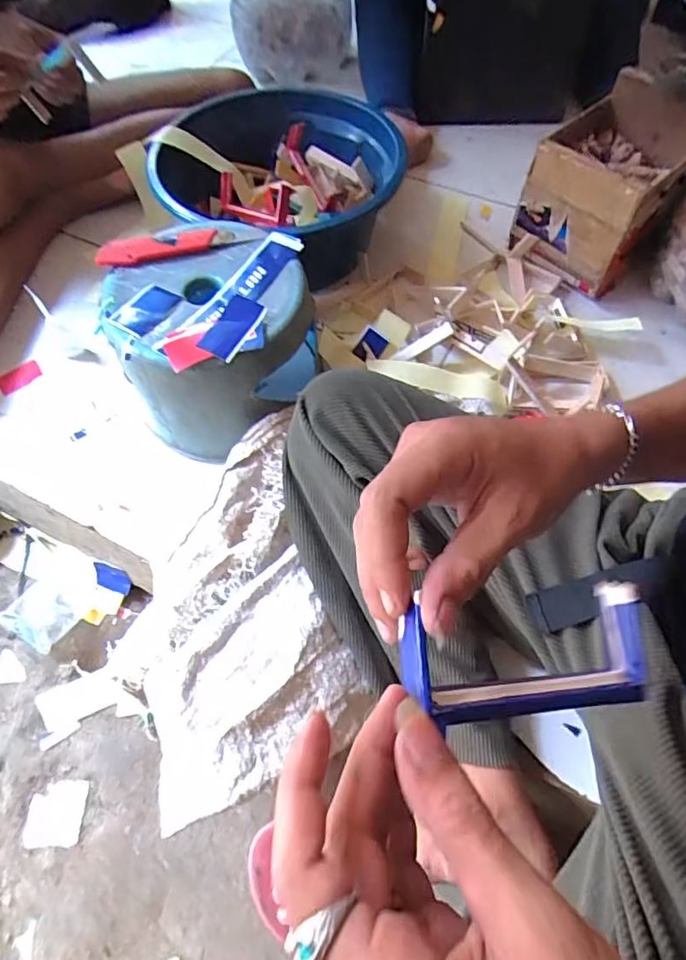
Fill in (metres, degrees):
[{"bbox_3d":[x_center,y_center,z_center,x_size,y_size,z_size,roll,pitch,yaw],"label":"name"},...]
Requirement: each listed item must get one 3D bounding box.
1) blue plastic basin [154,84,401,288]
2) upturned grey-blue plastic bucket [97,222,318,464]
[{"bbox_3d":[-0.103,-0.410,0.785,0.332,0.162,0.345,0,60,0],"label":"blue plastic basin"},{"bbox_3d":[-0.162,-0.163,0.649,0.209,0.195,0.210,0,60,0],"label":"upturned grey-blue plastic bucket"}]

